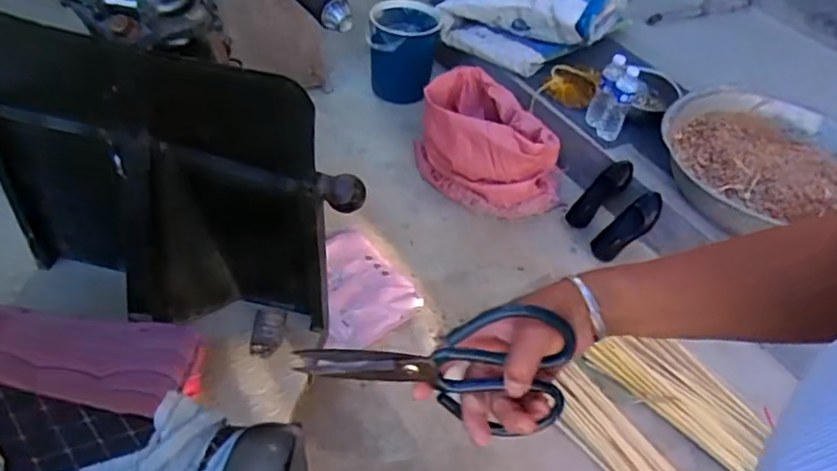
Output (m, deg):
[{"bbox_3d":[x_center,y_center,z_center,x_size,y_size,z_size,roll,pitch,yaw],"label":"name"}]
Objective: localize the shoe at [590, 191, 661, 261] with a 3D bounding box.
[{"bbox_3d":[0.569,-0.021,1.659,0.230,0.047,0.081,-46,55,15],"label":"shoe"}]

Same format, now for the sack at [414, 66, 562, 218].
[{"bbox_3d":[0.214,-0.299,1.777,0.406,0.245,0.376,11,46,3],"label":"sack"}]

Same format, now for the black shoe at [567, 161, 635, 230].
[{"bbox_3d":[0.497,-0.115,1.686,0.230,0.041,0.082,-49,59,11],"label":"black shoe"}]

